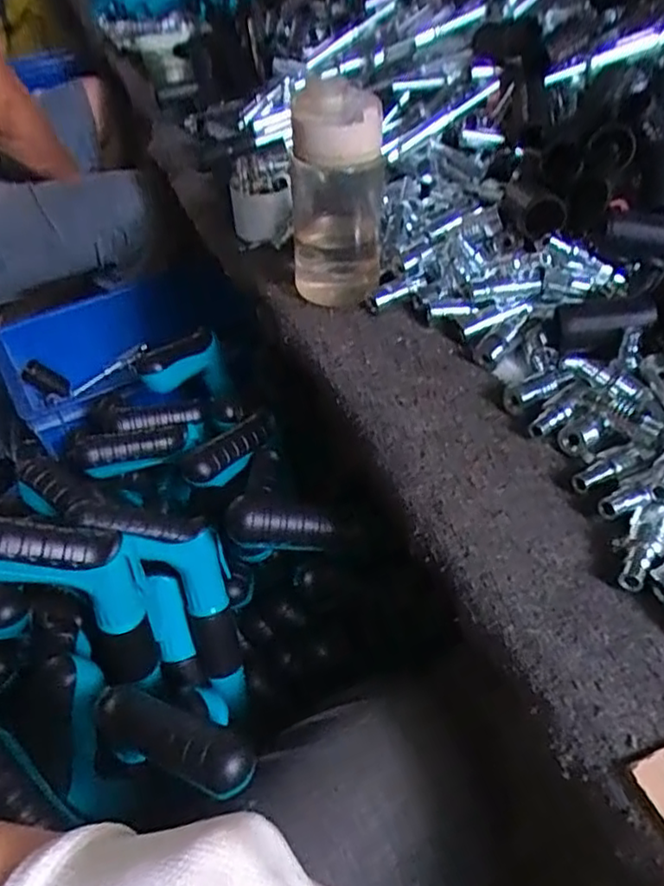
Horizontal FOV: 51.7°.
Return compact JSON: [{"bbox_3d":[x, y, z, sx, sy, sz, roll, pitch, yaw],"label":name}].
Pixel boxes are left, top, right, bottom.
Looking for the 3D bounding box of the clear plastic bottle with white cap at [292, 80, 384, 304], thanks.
[{"bbox_3d":[0.003,-0.186,0.520,0.071,0.154,0.066,-3,42,1],"label":"clear plastic bottle with white cap"}]

